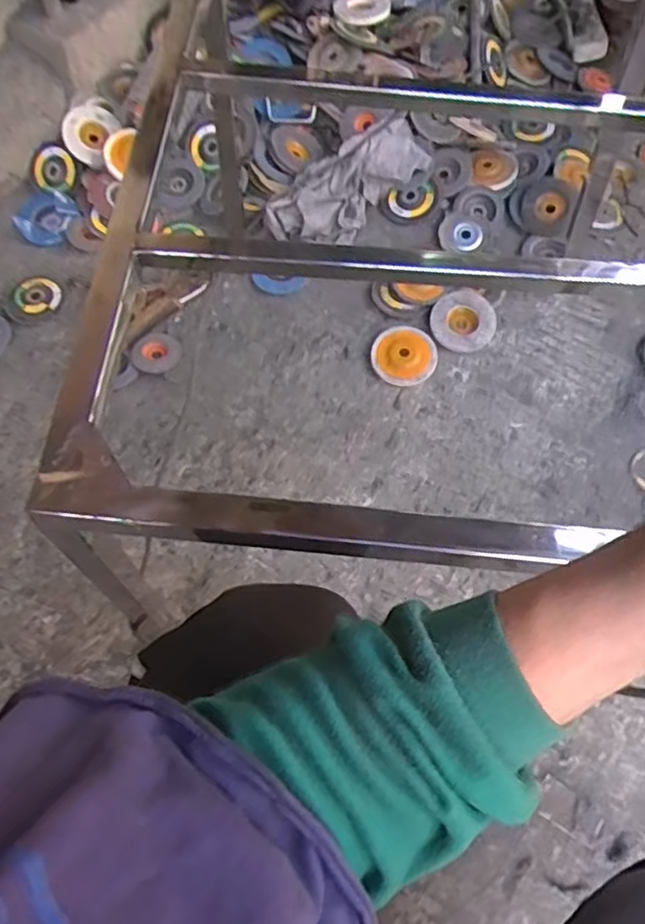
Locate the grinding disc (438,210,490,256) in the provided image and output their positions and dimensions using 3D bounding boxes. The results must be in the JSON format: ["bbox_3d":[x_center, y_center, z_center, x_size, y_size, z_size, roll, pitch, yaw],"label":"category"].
[{"bbox_3d":[0.232,-0.377,1.066,0.080,0.012,0.079,-1,66,2],"label":"grinding disc"}]

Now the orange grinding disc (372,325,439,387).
[{"bbox_3d":[0.123,-0.161,0.972,0.096,0.019,0.095,-1,66,2],"label":"orange grinding disc"}]

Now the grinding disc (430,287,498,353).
[{"bbox_3d":[0.214,-0.215,0.983,0.096,0.013,0.095,0,87,1],"label":"grinding disc"}]

